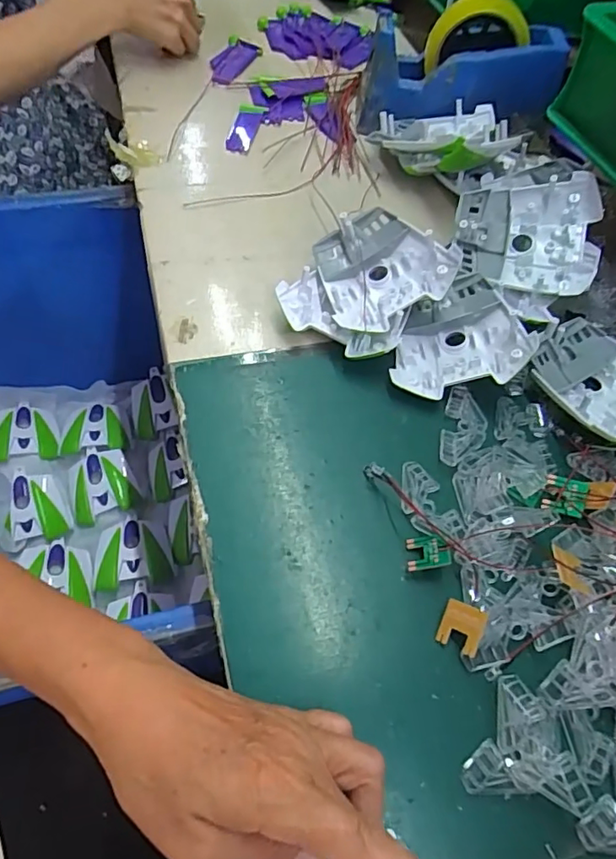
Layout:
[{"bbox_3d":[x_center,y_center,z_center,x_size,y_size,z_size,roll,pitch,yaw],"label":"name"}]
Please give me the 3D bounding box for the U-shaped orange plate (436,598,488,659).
[{"bbox_3d":[0.088,0.113,0.314,0.025,0.004,0.026,12,74,41],"label":"U-shaped orange plate"}]

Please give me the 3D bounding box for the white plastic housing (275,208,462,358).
[{"bbox_3d":[0.047,-0.118,0.434,0.114,0.053,0.120,32,60,14],"label":"white plastic housing"}]

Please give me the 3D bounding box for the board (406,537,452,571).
[{"bbox_3d":[0.074,0.075,0.336,0.027,0.004,0.024,-14,35,20],"label":"board"}]

